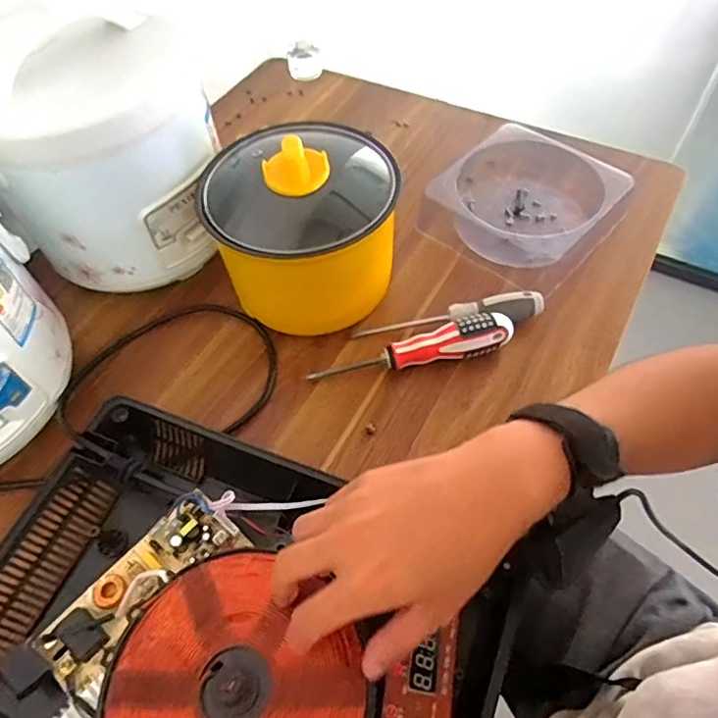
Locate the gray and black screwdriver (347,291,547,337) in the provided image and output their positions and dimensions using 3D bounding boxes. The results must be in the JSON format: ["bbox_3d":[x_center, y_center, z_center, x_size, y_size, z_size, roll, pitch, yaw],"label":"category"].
[{"bbox_3d":[0.086,-0.038,0.520,0.177,0.023,0.026,-7,57,-2],"label":"gray and black screwdriver"}]

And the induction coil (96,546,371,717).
[{"bbox_3d":[-0.074,0.191,0.322,0.149,0.011,0.148,-1,57,2],"label":"induction coil"}]

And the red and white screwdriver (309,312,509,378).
[{"bbox_3d":[0.047,-0.015,0.503,0.182,0.032,0.039,-8,57,-3],"label":"red and white screwdriver"}]

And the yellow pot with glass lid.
[{"bbox_3d":[-0.050,-0.127,0.516,0.170,0.147,0.165,-1,57,2],"label":"yellow pot with glass lid"}]

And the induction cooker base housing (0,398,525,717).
[{"bbox_3d":[-0.097,0.191,0.354,0.349,0.067,0.264,18,60,14],"label":"induction cooker base housing"}]

